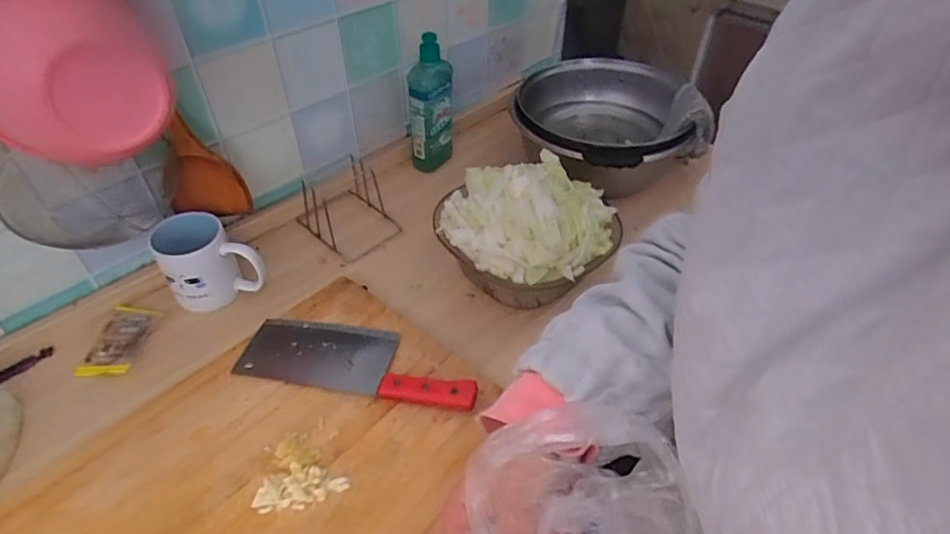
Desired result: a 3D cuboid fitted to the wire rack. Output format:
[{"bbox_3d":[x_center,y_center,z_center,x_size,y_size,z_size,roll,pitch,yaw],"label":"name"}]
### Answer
[{"bbox_3d":[-0.180,-0.089,0.754,0.136,0.073,0.113,34,53,29],"label":"wire rack"}]

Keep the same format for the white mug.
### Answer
[{"bbox_3d":[-0.316,-0.013,0.651,0.104,0.092,0.077,-16,47,-17],"label":"white mug"}]

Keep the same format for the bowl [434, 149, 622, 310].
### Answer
[{"bbox_3d":[0.066,-0.049,0.678,0.207,0.129,0.193,0,44,0],"label":"bowl"}]

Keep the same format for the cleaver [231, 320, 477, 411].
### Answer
[{"bbox_3d":[-0.124,0.098,0.583,0.257,0.023,0.081,8,45,8],"label":"cleaver"}]

